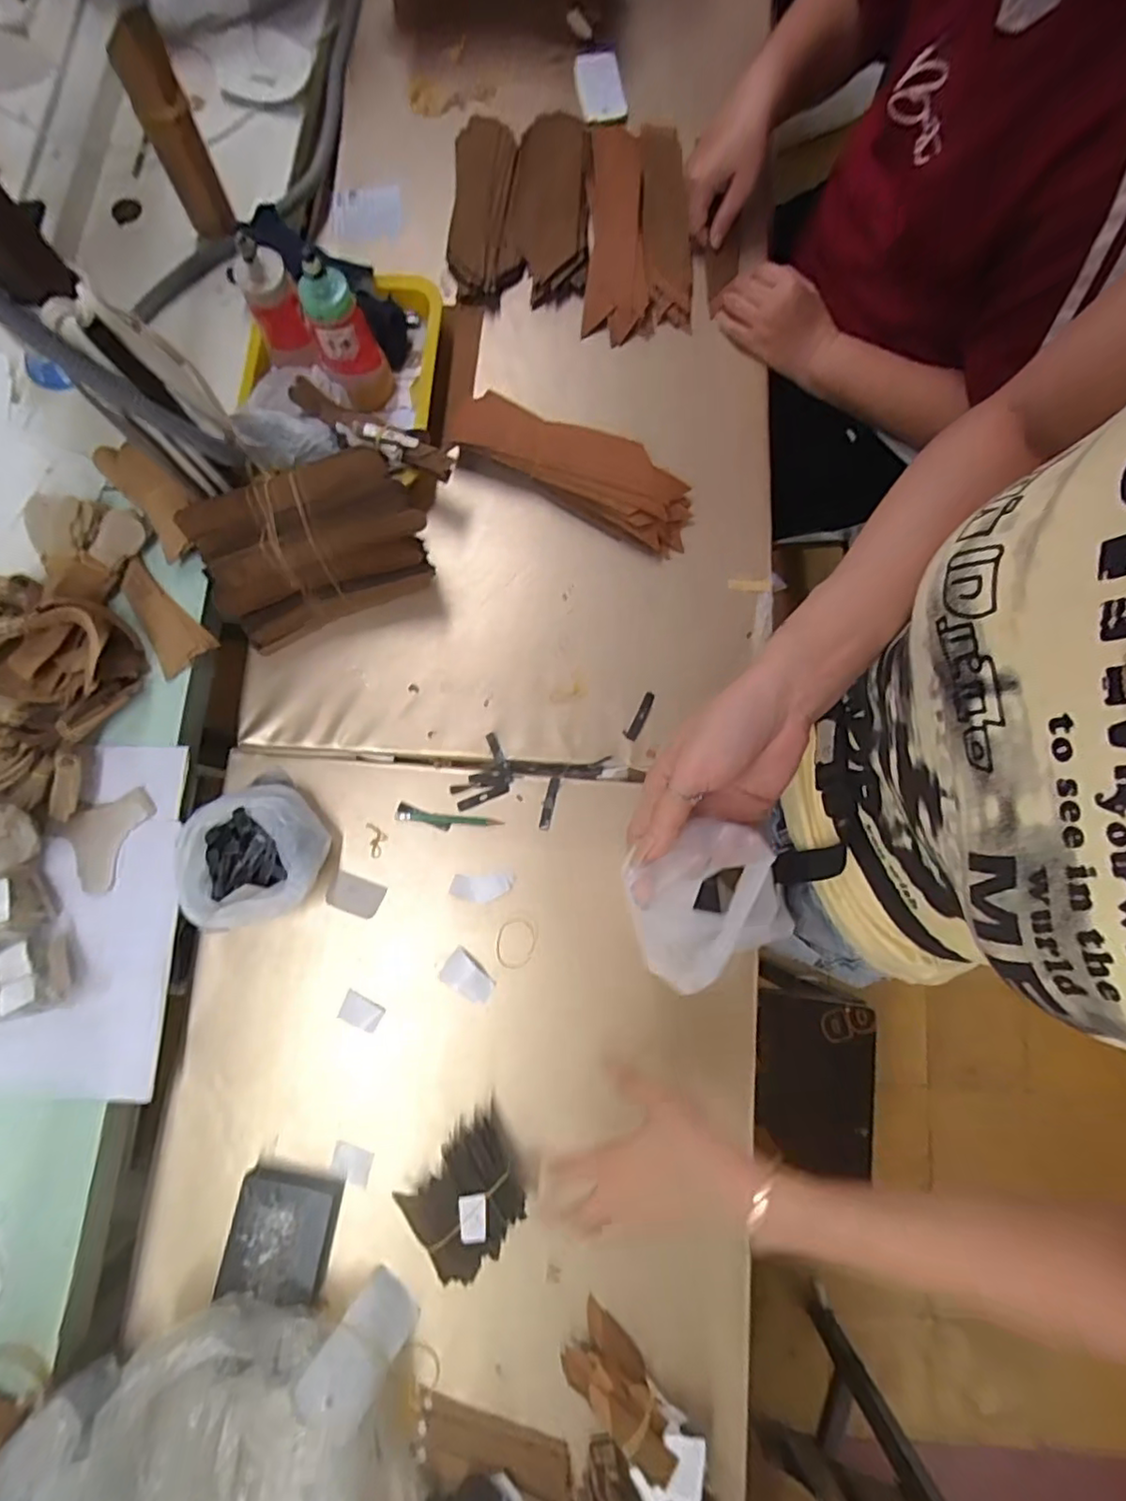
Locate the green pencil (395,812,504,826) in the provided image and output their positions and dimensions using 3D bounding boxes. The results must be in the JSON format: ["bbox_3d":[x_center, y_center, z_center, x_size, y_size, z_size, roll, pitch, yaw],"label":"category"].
[{"bbox_3d":[-0.112,0.067,0.619,0.103,0.004,0.008,4,79,-1],"label":"green pencil"}]

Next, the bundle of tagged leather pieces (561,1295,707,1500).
[{"bbox_3d":[0.055,0.533,0.512,0.053,0.026,0.134,-41,68,-8],"label":"bundle of tagged leather pieces"}]

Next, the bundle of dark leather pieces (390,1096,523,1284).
[{"bbox_3d":[-0.078,0.378,0.537,0.105,0.043,0.089,-40,83,-8],"label":"bundle of dark leather pieces"}]

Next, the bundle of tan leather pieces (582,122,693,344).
[{"bbox_3d":[0.089,-0.614,0.731,0.120,0.028,0.292,2,79,-1],"label":"bundle of tan leather pieces"}]

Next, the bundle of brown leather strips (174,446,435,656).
[{"bbox_3d":[-0.240,-0.200,0.609,0.204,0.103,0.131,-23,81,-6],"label":"bundle of brown leather strips"}]

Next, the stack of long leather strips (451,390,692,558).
[{"bbox_3d":[0.014,-0.300,0.671,0.262,0.043,0.084,28,80,4],"label":"stack of long leather strips"}]

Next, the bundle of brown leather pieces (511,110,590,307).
[{"bbox_3d":[-0.012,-0.633,0.713,0.083,0.057,0.246,2,79,-1],"label":"bundle of brown leather pieces"}]

